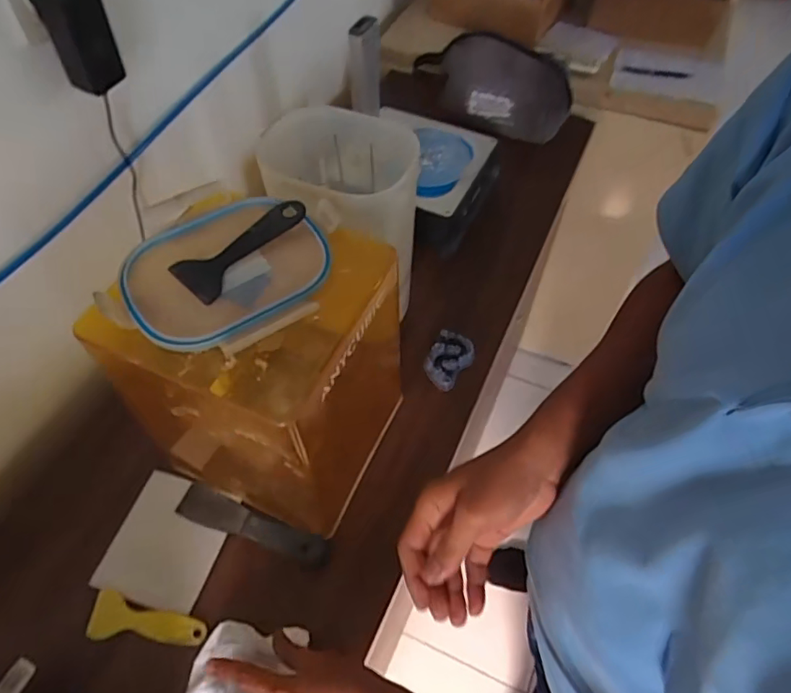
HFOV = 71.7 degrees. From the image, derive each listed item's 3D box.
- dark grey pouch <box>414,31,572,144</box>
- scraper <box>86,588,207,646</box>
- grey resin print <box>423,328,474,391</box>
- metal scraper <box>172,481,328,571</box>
[{"bbox_3d":[0.197,-0.525,1.080,0.304,0.121,0.198,9,56,7],"label":"dark grey pouch"},{"bbox_3d":[-0.265,0.293,0.592,0.125,0.010,0.047,5,72,-1],"label":"scraper"},{"bbox_3d":[0.075,0.019,0.779,0.056,0.022,0.085,28,60,18],"label":"grey resin print"},{"bbox_3d":[-0.168,0.215,0.649,0.186,0.015,0.039,18,58,12],"label":"metal scraper"}]

